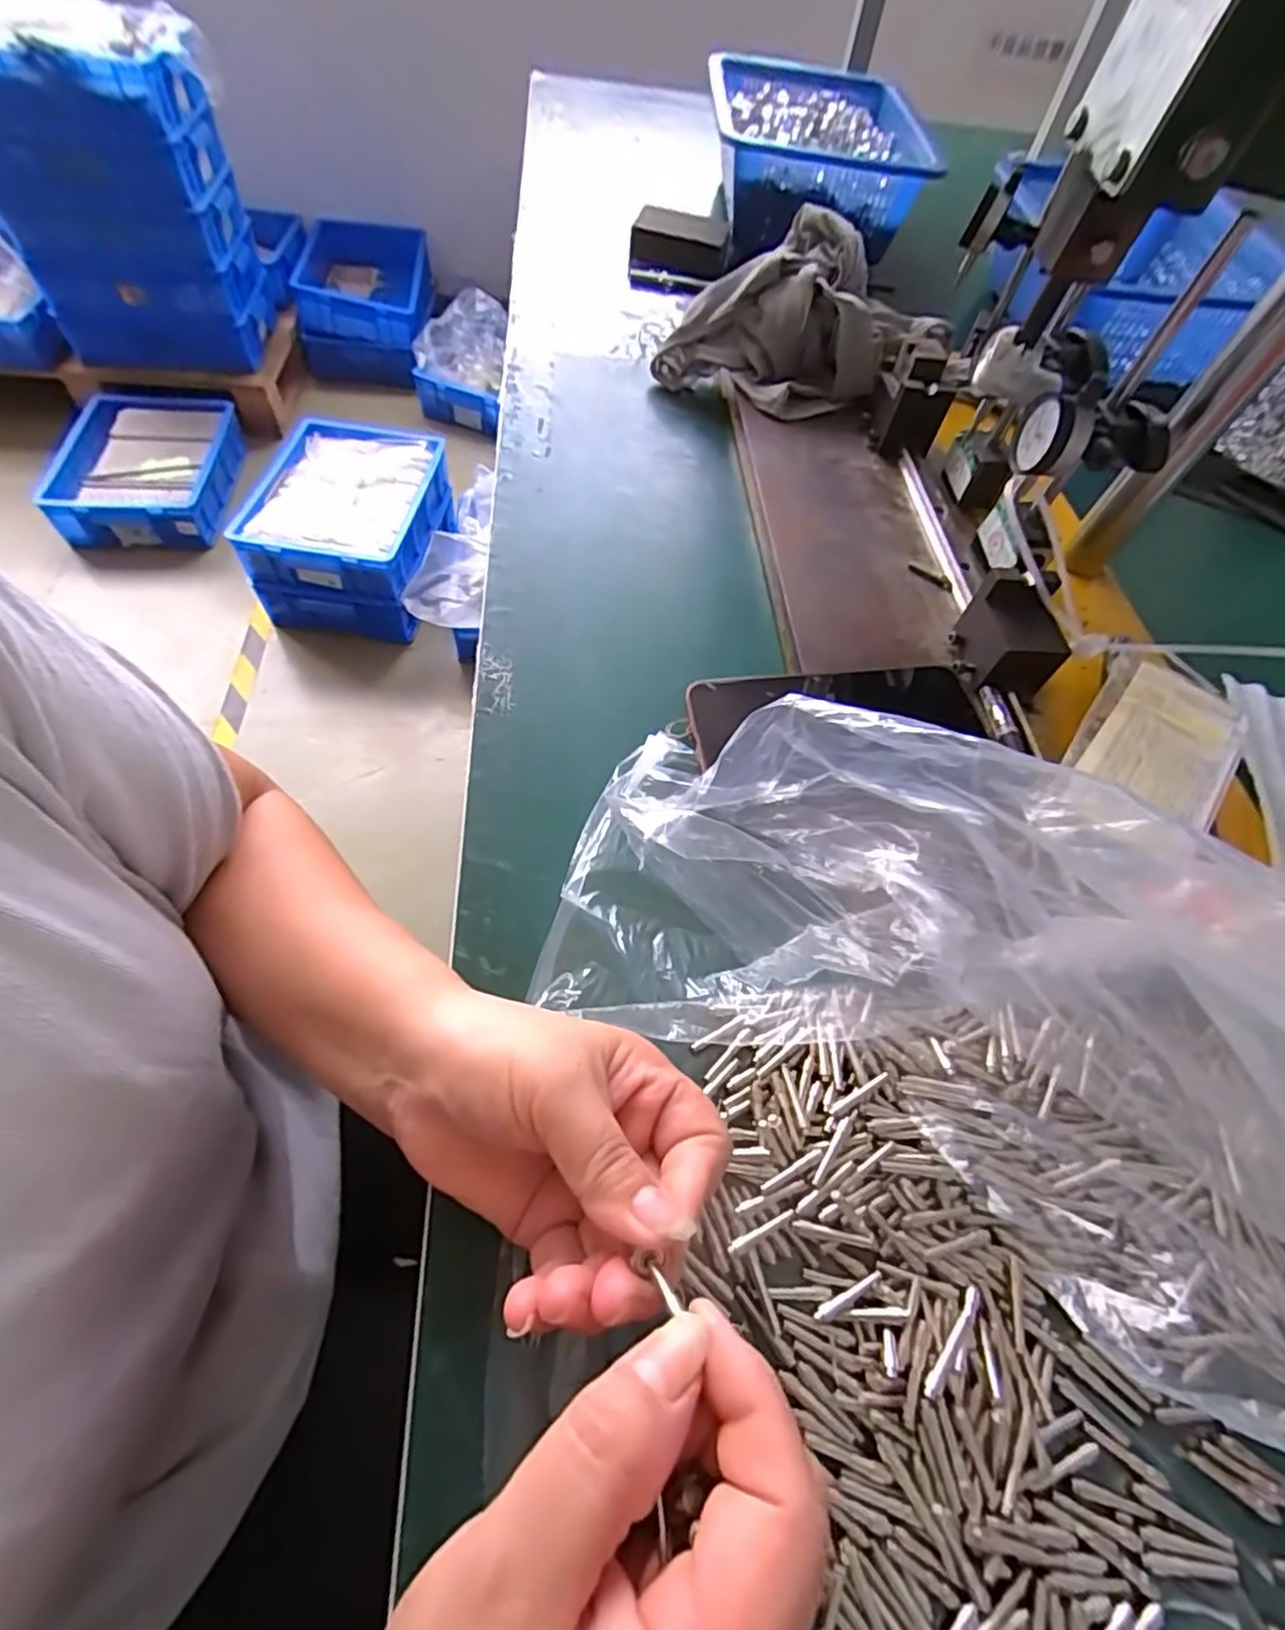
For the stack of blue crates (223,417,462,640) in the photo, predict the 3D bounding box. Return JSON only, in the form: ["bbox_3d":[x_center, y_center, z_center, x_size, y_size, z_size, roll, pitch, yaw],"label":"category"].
[{"bbox_3d":[-0.606,-0.598,1.440,0.339,0.225,0.422,10,58,0],"label":"stack of blue crates"}]

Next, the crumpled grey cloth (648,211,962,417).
[{"bbox_3d":[0.135,-0.399,0.557,0.194,0.094,0.154,39,64,19],"label":"crumpled grey cloth"}]

